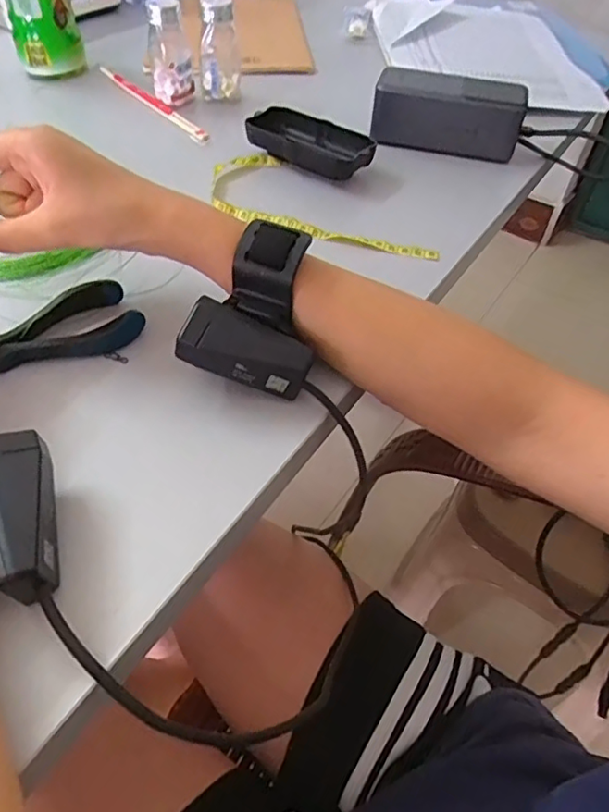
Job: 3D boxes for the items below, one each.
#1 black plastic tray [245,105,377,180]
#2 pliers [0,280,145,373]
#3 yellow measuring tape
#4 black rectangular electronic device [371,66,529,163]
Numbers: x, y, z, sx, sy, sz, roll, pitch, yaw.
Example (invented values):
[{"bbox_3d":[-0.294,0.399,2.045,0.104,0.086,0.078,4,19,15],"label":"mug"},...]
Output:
[{"bbox_3d":[0.006,-0.219,0.490,0.112,0.034,0.049,25,52,18],"label":"black plastic tray"},{"bbox_3d":[-0.154,-0.042,0.337,0.110,0.021,0.045,-22,54,-21],"label":"pliers"},{"bbox_3d":[0.016,-0.159,0.452,0.190,0.014,0.089,16,50,10],"label":"yellow measuring tape"},{"bbox_3d":[0.125,-0.257,0.507,0.126,0.060,0.036,20,51,14],"label":"black rectangular electronic device"}]

